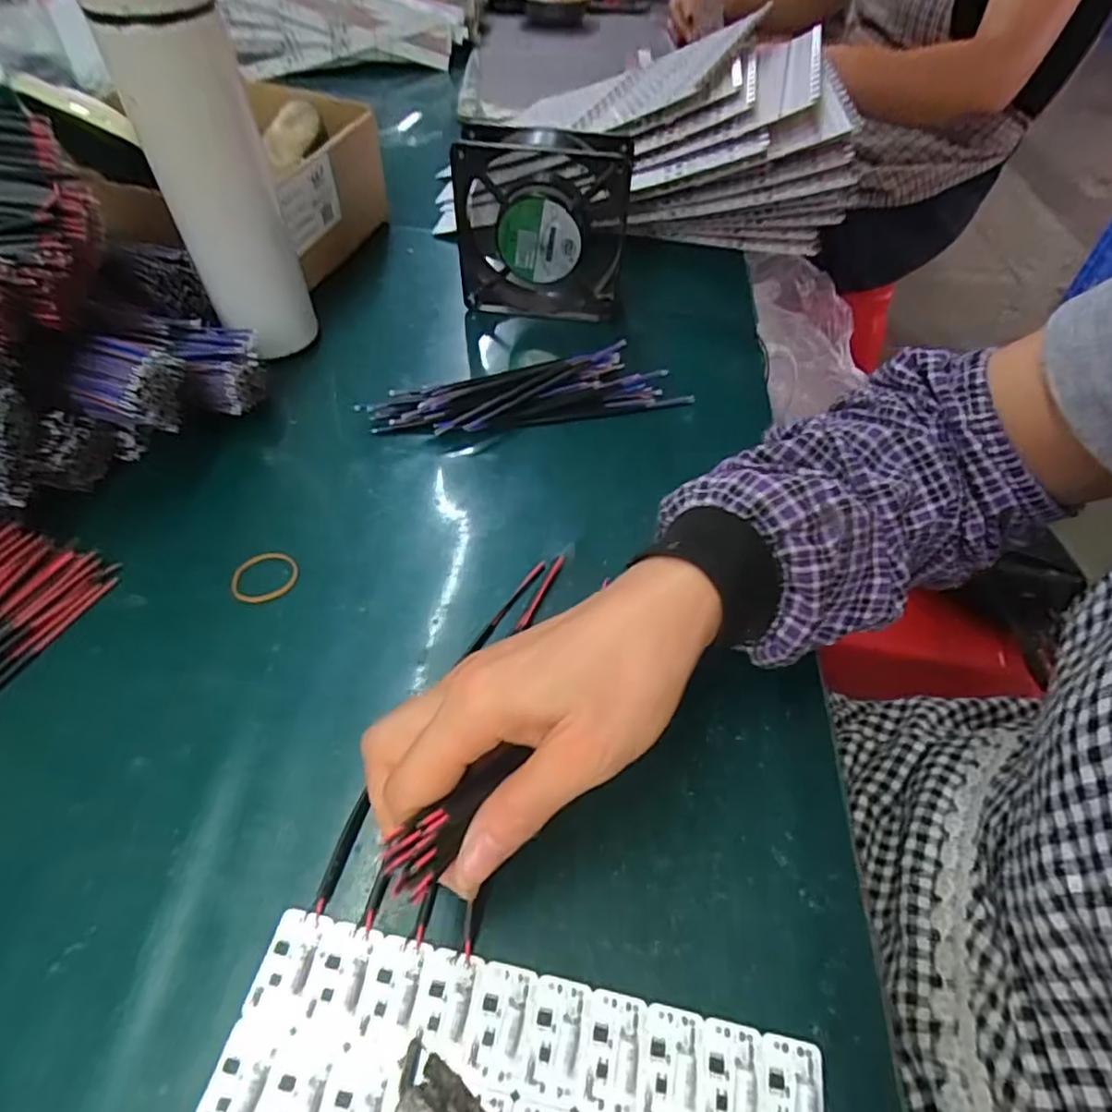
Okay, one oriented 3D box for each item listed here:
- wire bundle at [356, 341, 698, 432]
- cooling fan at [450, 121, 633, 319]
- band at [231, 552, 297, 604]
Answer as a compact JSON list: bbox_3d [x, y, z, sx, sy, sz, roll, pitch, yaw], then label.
[{"bbox_3d":[-0.023,-0.112,0.448,0.204,0.017,0.060,-10,52,-10],"label":"wire bundle"},{"bbox_3d":[-0.013,-0.241,0.482,0.125,0.123,0.044,6,51,3],"label":"cooling fan"},{"bbox_3d":[-0.156,0.011,0.350,0.033,0.004,0.031,-10,52,-10],"label":"band"}]

